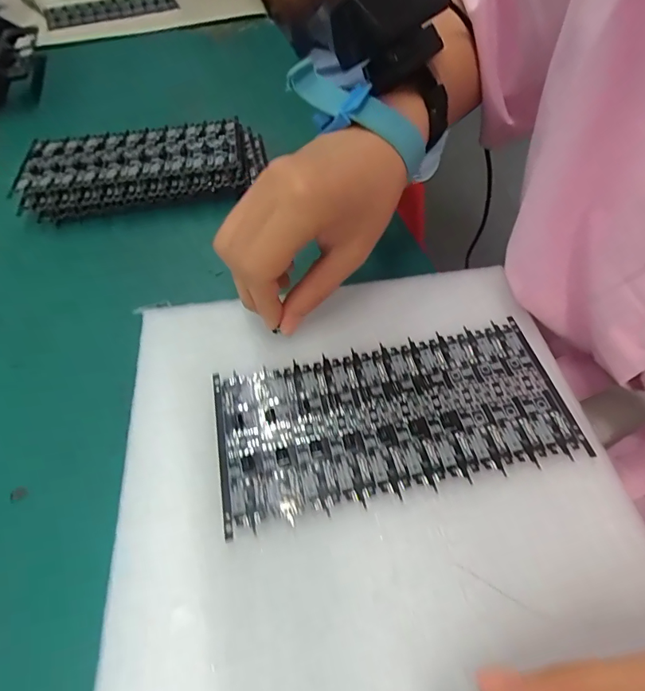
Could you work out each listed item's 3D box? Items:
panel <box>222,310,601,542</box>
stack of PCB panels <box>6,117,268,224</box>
[{"bbox_3d":[0.032,0.031,0.215,0.162,0.004,0.074,-11,54,-4],"label":"panel"},{"bbox_3d":[-0.134,-0.138,0.343,0.173,0.028,0.074,-11,54,-4],"label":"stack of PCB panels"}]

